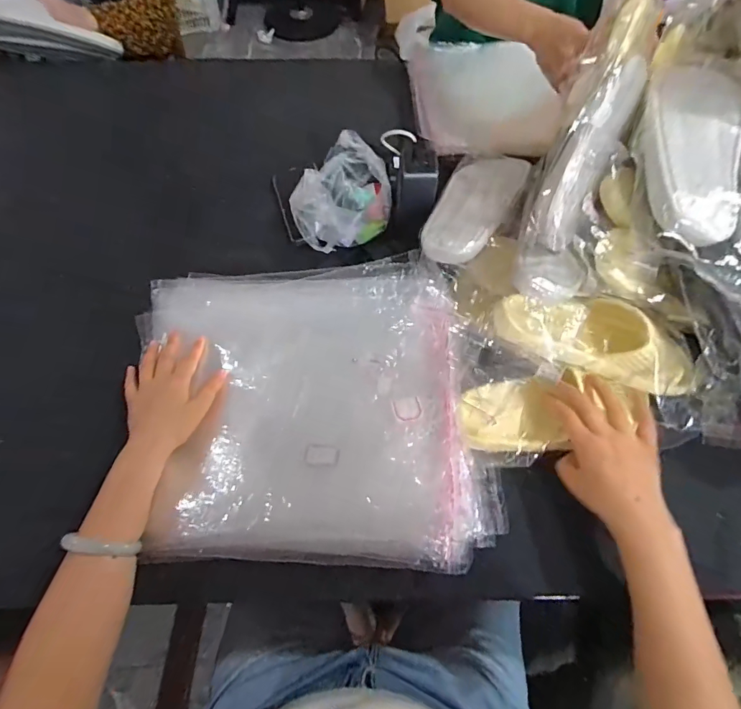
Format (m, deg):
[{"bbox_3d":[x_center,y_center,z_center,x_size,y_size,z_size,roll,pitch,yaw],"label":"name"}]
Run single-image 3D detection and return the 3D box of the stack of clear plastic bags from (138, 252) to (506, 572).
[{"bbox_3d":[-0.072,0.055,0.488,0.393,0.050,0.342,-3,66,2],"label":"stack of clear plastic bags"}]

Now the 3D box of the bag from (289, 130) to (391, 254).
[{"bbox_3d":[-0.041,-0.234,0.622,0.133,0.074,0.160,27,66,13],"label":"bag"}]

